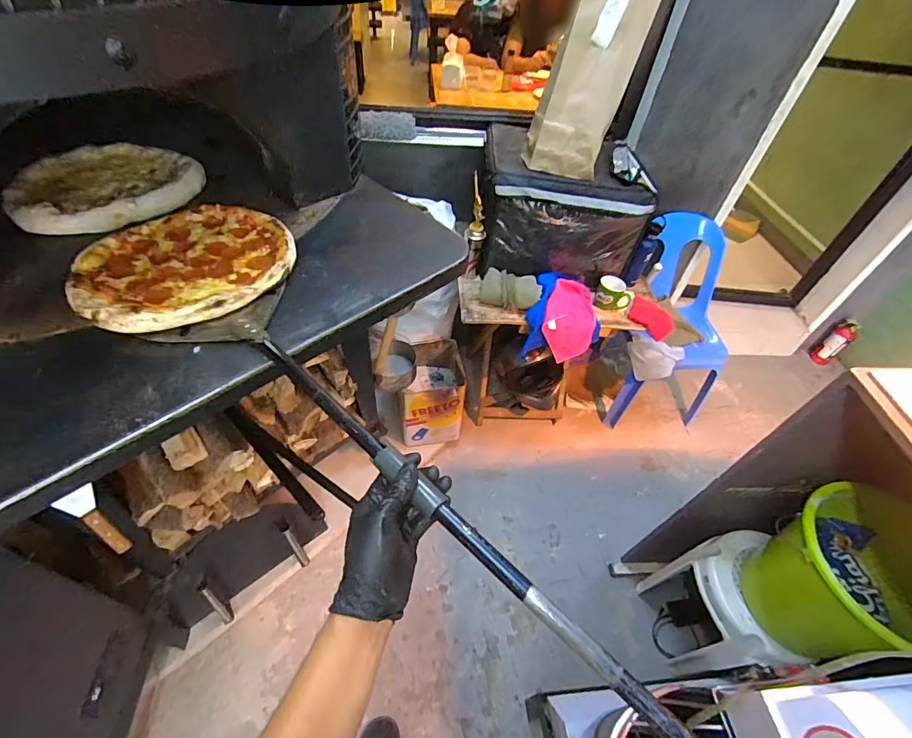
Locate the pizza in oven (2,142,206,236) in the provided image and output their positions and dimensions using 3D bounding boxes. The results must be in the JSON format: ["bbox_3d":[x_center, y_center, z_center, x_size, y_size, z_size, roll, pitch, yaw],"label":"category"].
[{"bbox_3d":[-0.620,-0.330,0.762,0.299,0.030,0.277,38,55,24],"label":"pizza in oven"}]

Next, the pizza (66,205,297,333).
[{"bbox_3d":[-0.392,-0.160,0.639,0.257,0.021,0.289,37,55,24],"label":"pizza"}]

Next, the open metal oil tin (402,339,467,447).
[{"bbox_3d":[-0.088,0.105,1.726,0.235,0.340,0.291,2,49,-4],"label":"open metal oil tin"}]

